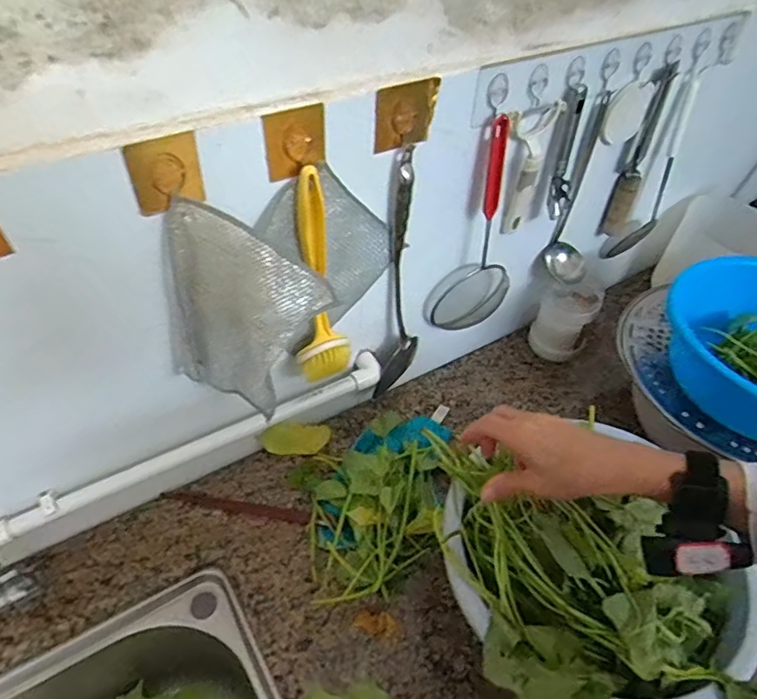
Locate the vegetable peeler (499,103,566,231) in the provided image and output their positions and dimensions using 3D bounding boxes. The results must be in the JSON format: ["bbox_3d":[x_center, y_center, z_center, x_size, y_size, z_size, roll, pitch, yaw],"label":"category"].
[{"bbox_3d":[0.175,-0.211,0.683,0.067,0.169,0.022,-31,55,-29],"label":"vegetable peeler"}]

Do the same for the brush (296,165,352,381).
[{"bbox_3d":[-0.058,-0.066,0.586,0.057,0.246,0.046,1,46,-3],"label":"brush"}]

